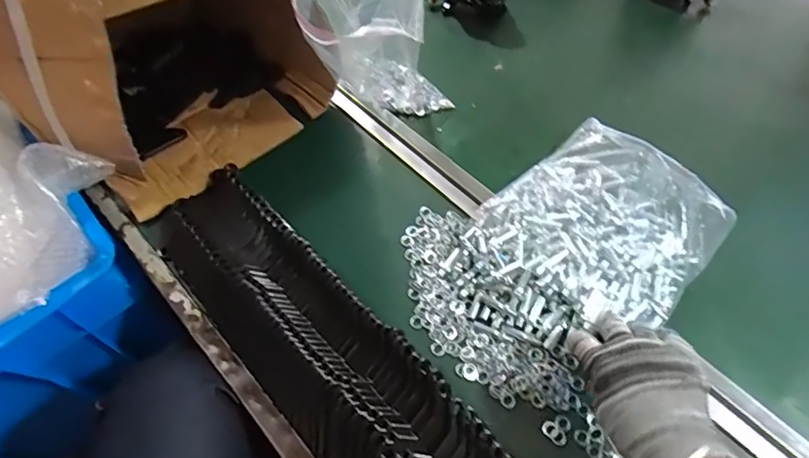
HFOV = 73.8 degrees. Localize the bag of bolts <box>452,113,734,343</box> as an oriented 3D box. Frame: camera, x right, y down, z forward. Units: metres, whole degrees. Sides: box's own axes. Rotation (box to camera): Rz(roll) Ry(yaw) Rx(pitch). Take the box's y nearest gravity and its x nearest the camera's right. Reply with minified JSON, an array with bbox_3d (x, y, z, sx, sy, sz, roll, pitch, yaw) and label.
[{"bbox_3d":[0.173,0.010,0.523,0.238,0.057,0.187,-36,61,-21],"label":"bag of bolts"}]

